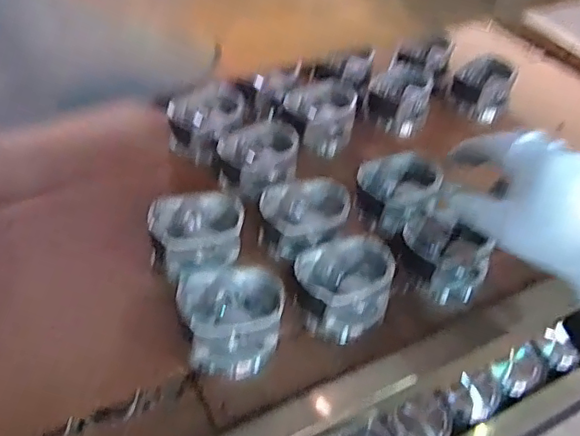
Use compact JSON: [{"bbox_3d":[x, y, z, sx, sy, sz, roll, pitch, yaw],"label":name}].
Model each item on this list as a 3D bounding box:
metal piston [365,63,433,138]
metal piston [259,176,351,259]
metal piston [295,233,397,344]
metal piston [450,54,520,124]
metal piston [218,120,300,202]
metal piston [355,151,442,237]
[{"bbox_3d":[0.126,-0.138,0.669,0.068,0.061,0.068,17,46,11],"label":"metal piston"},{"bbox_3d":[0.012,0.001,0.513,0.076,0.042,0.067,-6,46,-13],"label":"metal piston"},{"bbox_3d":[0.044,0.055,0.464,0.068,0.060,0.062,3,45,-3],"label":"metal piston"},{"bbox_3d":[0.231,-0.156,0.695,0.069,0.050,0.066,26,48,19],"label":"metal piston"},{"bbox_3d":[-0.033,-0.059,0.570,0.071,0.057,0.071,3,45,-3],"label":"metal piston"},{"bbox_3d":[0.099,-0.025,0.544,0.070,0.044,0.075,3,45,-3],"label":"metal piston"}]

